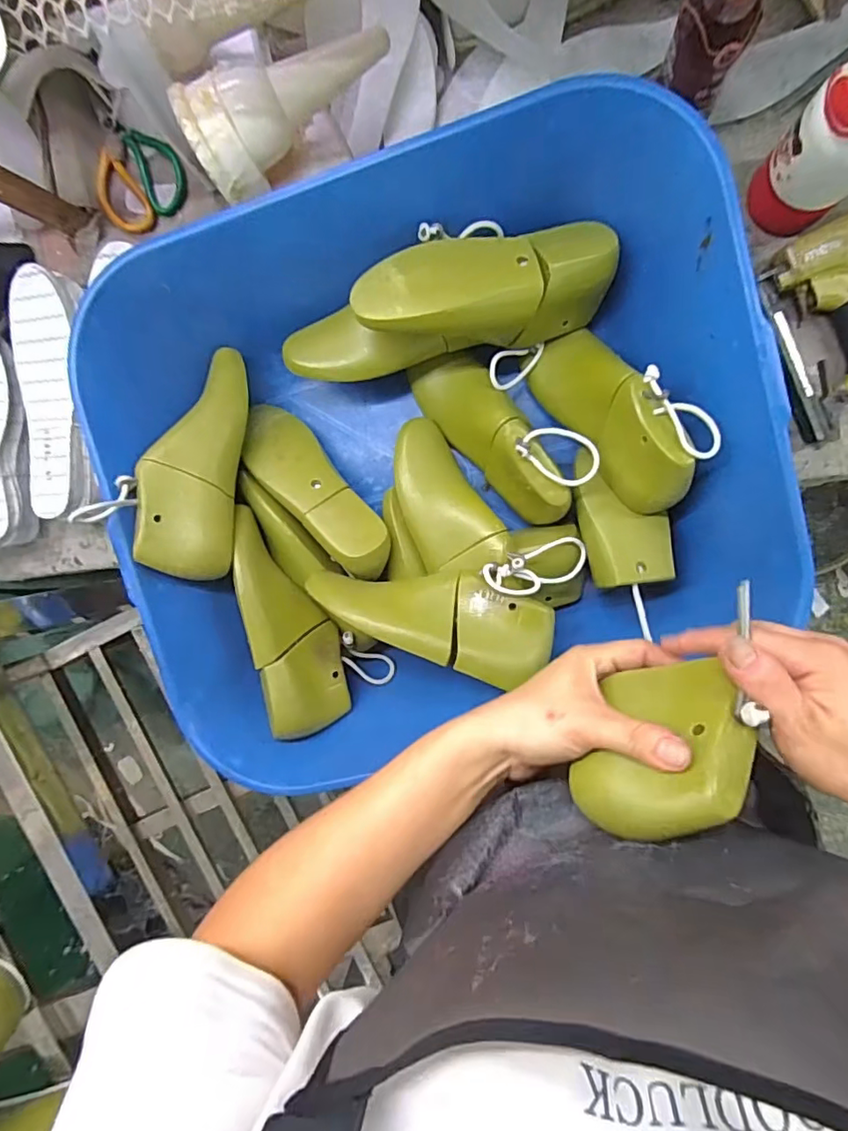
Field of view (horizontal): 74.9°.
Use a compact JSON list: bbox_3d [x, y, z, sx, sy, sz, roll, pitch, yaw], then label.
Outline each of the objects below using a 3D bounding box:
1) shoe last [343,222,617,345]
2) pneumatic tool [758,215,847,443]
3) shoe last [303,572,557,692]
[{"bbox_3d":[0.060,-0.258,0.515,0.245,0.073,0.088,-10,95,-11],"label":"shoe last"},{"bbox_3d":[0.416,-0.226,0.560,0.116,0.041,0.228,-13,94,8],"label":"pneumatic tool"},{"bbox_3d":[0.007,0.038,0.544,0.233,0.073,0.084,21,98,4],"label":"shoe last"}]

